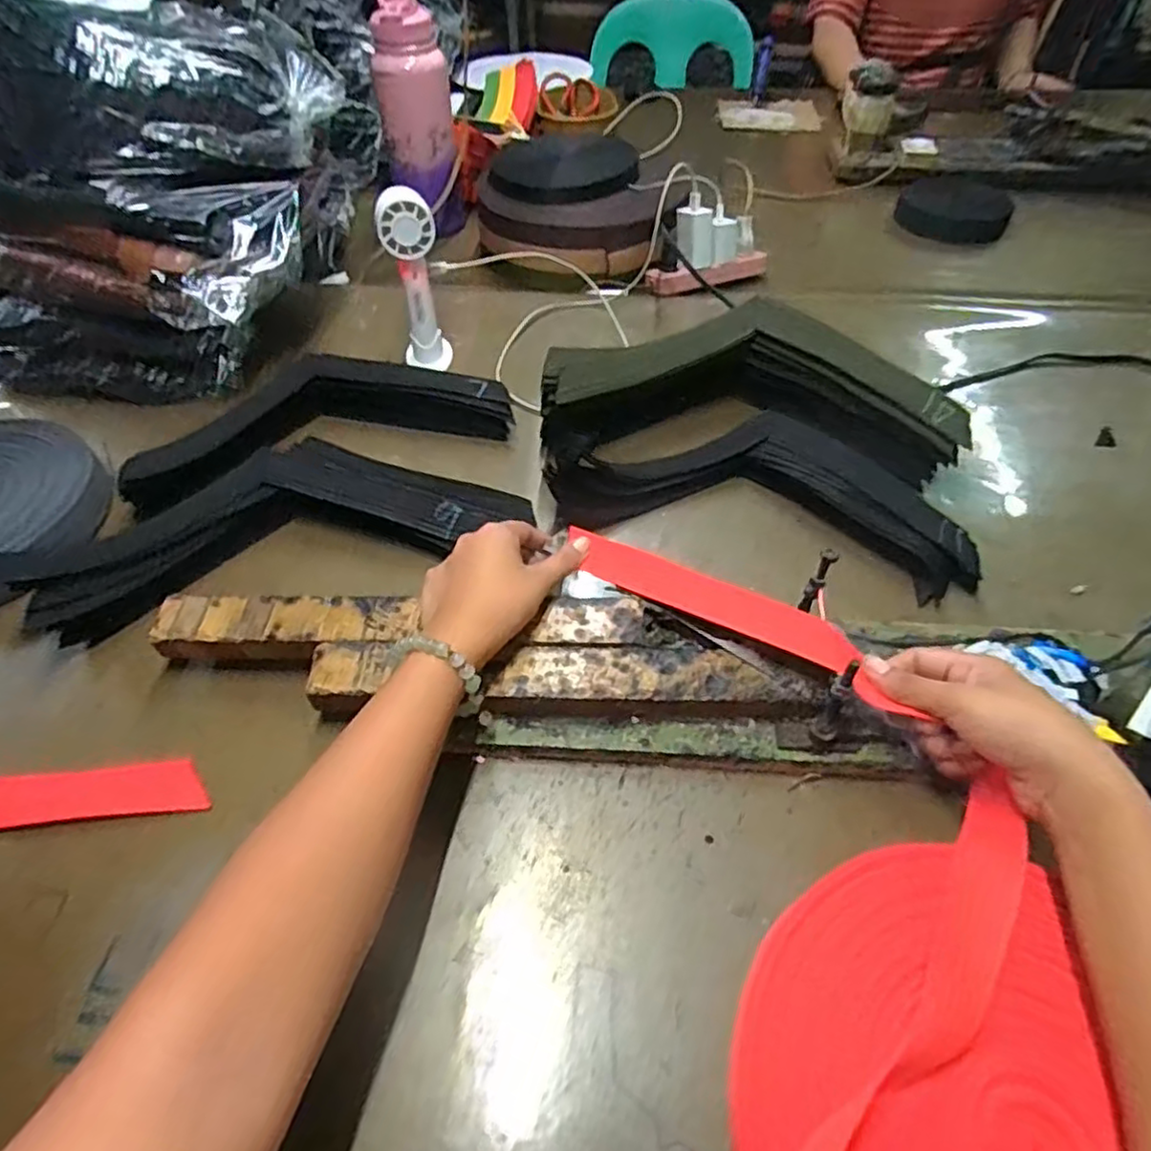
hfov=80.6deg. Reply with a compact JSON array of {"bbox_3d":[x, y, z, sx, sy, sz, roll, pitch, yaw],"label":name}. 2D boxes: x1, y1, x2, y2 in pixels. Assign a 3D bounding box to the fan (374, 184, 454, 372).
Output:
[{"bbox_3d":[-0.153,-0.283,0.660,0.052,0.156,0.055,-7,51,-4],"label":"fan"}]

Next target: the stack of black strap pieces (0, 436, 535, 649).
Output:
[{"bbox_3d":[-0.218,-0.035,0.513,0.354,0.045,0.128,-14,52,-9],"label":"stack of black strap pieces"}]

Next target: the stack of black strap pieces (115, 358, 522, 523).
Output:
[{"bbox_3d":[-0.203,-0.146,0.605,0.275,0.048,0.108,-15,52,-10],"label":"stack of black strap pieces"}]

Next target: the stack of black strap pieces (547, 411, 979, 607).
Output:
[{"bbox_3d":[0.152,-0.072,0.558,0.325,0.036,0.135,11,52,11],"label":"stack of black strap pieces"}]

